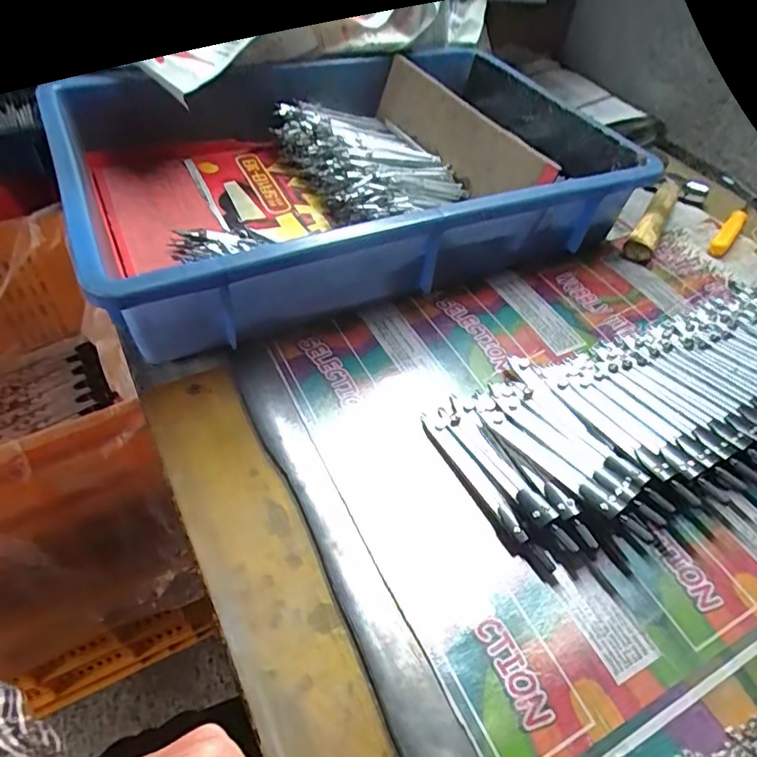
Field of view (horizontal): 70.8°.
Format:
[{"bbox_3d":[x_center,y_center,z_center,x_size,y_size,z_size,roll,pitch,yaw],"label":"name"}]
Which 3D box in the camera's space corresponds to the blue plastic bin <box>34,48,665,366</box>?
[{"bbox_3d":[-0.028,-0.179,0.456,0.417,0.086,0.289,-19,54,-20],"label":"blue plastic bin"}]

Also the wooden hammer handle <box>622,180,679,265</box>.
[{"bbox_3d":[0.262,-0.153,0.500,0.023,0.021,0.136,29,53,19],"label":"wooden hammer handle"}]

